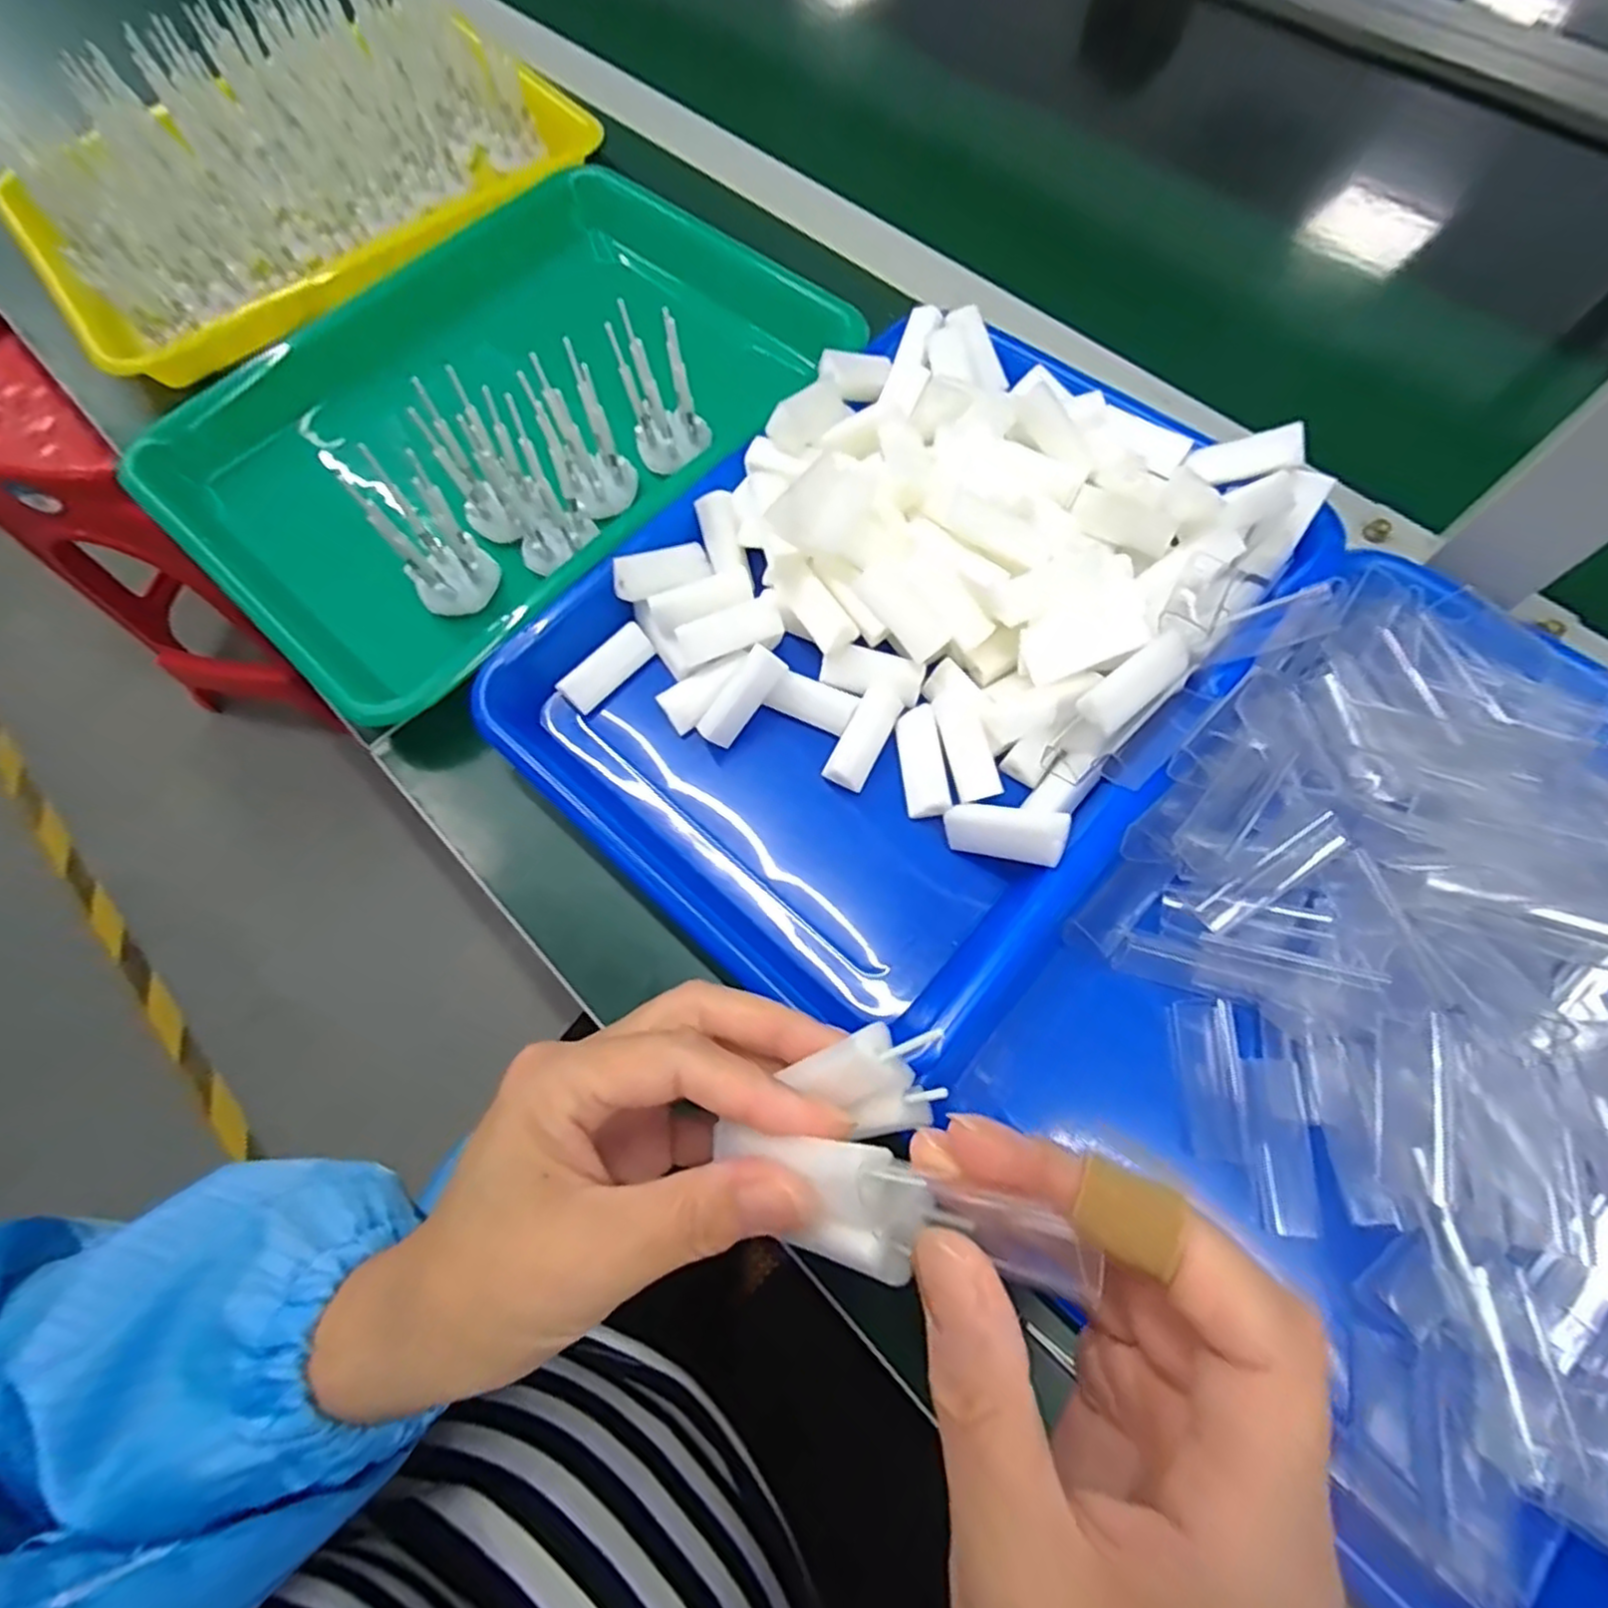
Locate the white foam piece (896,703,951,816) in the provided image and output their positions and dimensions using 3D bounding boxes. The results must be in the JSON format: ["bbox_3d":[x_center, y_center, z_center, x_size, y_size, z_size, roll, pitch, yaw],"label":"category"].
[{"bbox_3d":[0.051,-0.018,0.306,0.018,0.011,0.048,-6,68,-1],"label":"white foam piece"}]

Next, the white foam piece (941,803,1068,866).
[{"bbox_3d":[0.077,0.012,0.279,0.046,0.016,0.020,6,65,36],"label":"white foam piece"}]

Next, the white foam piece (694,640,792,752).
[{"bbox_3d":[-0.028,-0.047,0.313,0.016,0.013,0.046,39,95,15],"label":"white foam piece"}]

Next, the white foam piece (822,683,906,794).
[{"bbox_3d":[0.026,-0.028,0.311,0.018,0.010,0.047,26,72,11],"label":"white foam piece"}]

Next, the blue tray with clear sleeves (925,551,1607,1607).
[{"bbox_3d":[0.217,0.068,0.246,0.292,0.067,0.260,-39,72,-13],"label":"blue tray with clear sleeves"}]

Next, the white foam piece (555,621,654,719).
[{"bbox_3d":[-0.091,-0.063,0.333,0.047,0.006,0.019,-46,112,-15],"label":"white foam piece"}]

